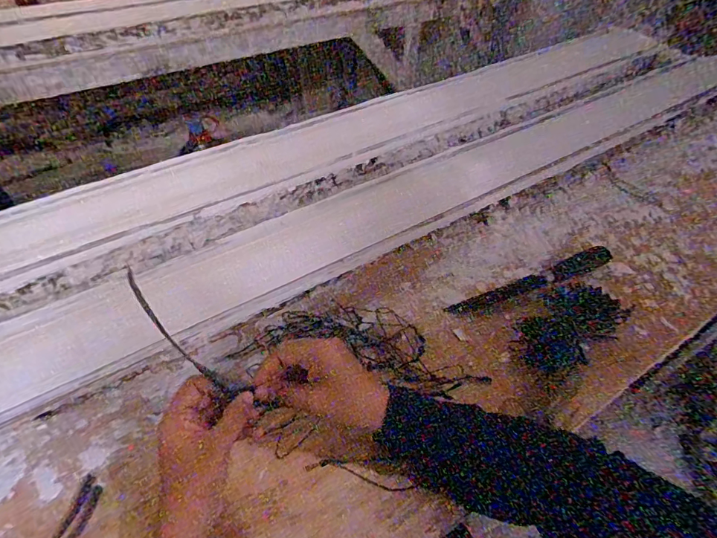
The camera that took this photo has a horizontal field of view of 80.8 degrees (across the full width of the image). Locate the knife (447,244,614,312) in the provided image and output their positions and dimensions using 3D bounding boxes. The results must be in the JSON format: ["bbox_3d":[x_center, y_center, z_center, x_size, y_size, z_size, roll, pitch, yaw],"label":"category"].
[{"bbox_3d":[0.231,0.016,0.561,0.239,0.026,0.027,-15,51,-15],"label":"knife"}]

